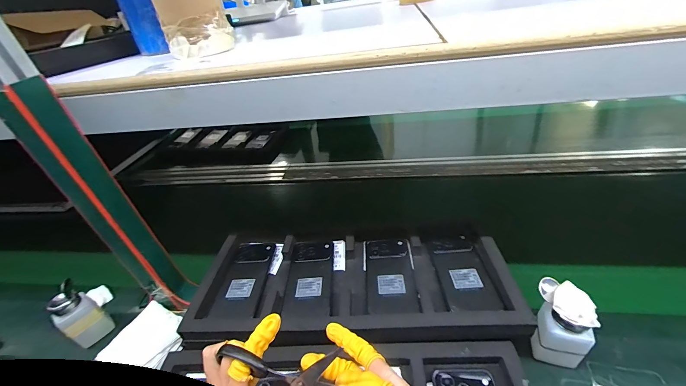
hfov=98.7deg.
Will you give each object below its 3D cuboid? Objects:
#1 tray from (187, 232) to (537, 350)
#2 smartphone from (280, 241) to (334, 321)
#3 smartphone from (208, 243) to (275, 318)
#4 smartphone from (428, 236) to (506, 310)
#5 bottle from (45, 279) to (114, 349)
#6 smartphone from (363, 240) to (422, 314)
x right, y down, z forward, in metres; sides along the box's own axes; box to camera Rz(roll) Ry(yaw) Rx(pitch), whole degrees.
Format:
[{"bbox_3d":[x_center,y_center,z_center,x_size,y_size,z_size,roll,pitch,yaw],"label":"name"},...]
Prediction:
[{"bbox_3d":[0.011,0.141,0.464,0.464,0.036,0.198,-2,36,9],"label":"tray"},{"bbox_3d":[-0.055,0.136,0.482,0.072,0.015,0.156,-6,36,3],"label":"smartphone"},{"bbox_3d":[-0.164,0.140,0.498,0.067,0.008,0.151,-5,36,5],"label":"smartphone"},{"bbox_3d":[0.184,0.120,0.460,0.072,0.011,0.141,-5,36,4],"label":"smartphone"},{"bbox_3d":[-0.455,0.211,0.508,0.041,0.110,0.056,14,41,28],"label":"bottle"},{"bbox_3d":[0.074,0.128,0.473,0.080,0.009,0.143,-3,36,7],"label":"smartphone"}]

